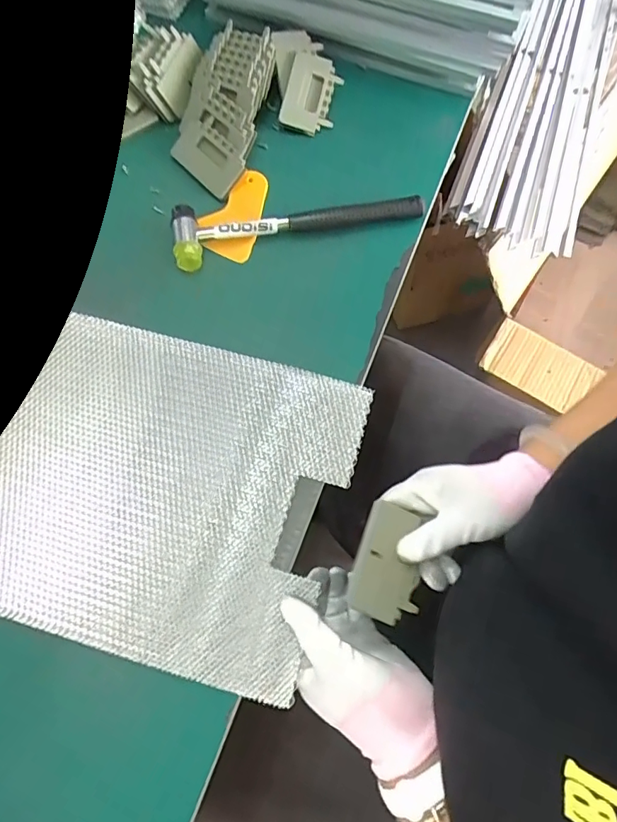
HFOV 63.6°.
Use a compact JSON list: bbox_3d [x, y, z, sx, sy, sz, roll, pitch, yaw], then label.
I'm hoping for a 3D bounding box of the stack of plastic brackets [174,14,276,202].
[{"bbox_3d":[-0.089,-0.322,0.519,0.089,0.041,0.192,11,71,5],"label":"stack of plastic brackets"}]

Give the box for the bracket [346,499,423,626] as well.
[{"bbox_3d":[0.064,0.117,0.388,0.051,0.014,0.084,14,71,6],"label":"bracket"}]

